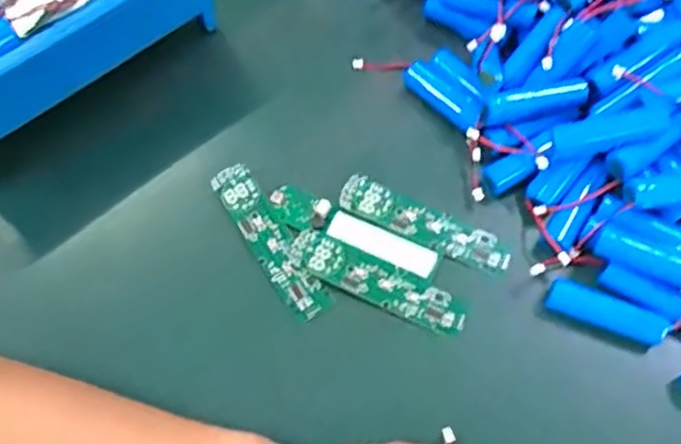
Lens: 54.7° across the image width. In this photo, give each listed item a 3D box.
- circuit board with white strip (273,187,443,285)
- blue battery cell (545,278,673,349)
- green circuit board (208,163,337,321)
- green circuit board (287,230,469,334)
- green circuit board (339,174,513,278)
[{"bbox_3d":[0.008,0.007,0.425,0.114,0.005,0.026,23,68,11],"label":"circuit board with white strip"},{"bbox_3d":[0.158,0.056,0.396,0.070,0.019,0.018,20,68,9],"label":"blue battery cell"},{"bbox_3d":[-0.046,0.011,0.424,0.027,0.006,0.115,-30,69,-12],"label":"green circuit board"},{"bbox_3d":[0.023,0.037,0.410,0.115,0.006,0.026,24,69,11],"label":"green circuit board"},{"bbox_3d":[0.055,0.002,0.426,0.114,0.008,0.026,23,68,11],"label":"green circuit board"}]

